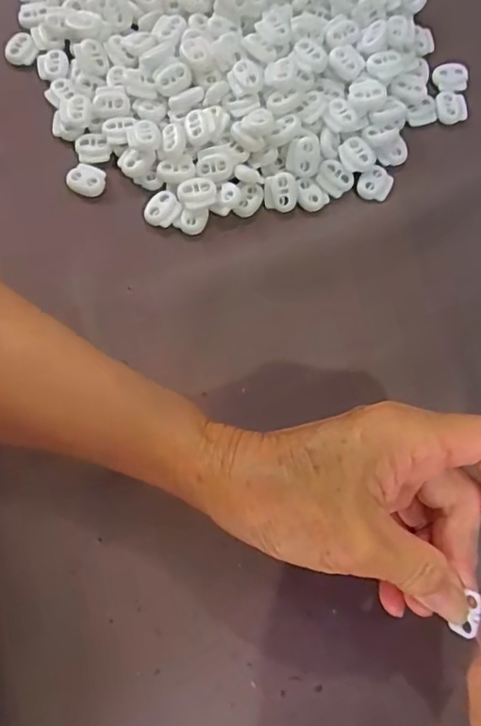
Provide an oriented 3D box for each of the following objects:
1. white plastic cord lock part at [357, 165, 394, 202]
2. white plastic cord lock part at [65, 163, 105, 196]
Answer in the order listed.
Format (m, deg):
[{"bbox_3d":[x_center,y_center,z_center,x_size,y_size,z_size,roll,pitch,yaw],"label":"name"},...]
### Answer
[{"bbox_3d":[0.080,-0.107,0.320,0.019,0.005,0.021,33,76,8],"label":"white plastic cord lock part"},{"bbox_3d":[-0.091,-0.109,0.319,0.022,0.006,0.017,19,75,4],"label":"white plastic cord lock part"}]

